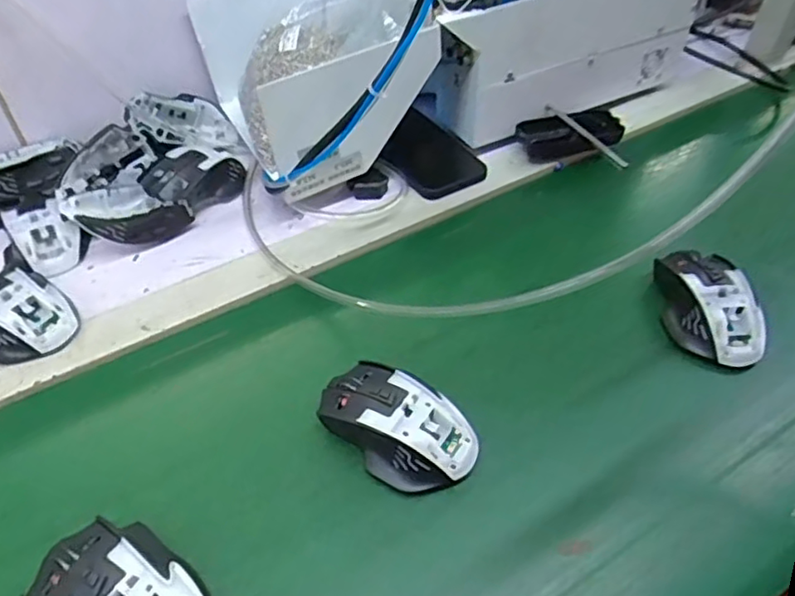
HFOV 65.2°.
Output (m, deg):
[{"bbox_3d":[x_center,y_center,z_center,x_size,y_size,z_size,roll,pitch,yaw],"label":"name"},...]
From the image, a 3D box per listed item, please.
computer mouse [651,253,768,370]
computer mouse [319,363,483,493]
[{"bbox_3d":[0.257,0.007,0.510,0.068,0.037,0.101,-12,49,-10],"label":"computer mouse"},{"bbox_3d":[0.000,0.087,0.441,0.117,0.040,0.075,28,54,23],"label":"computer mouse"}]

